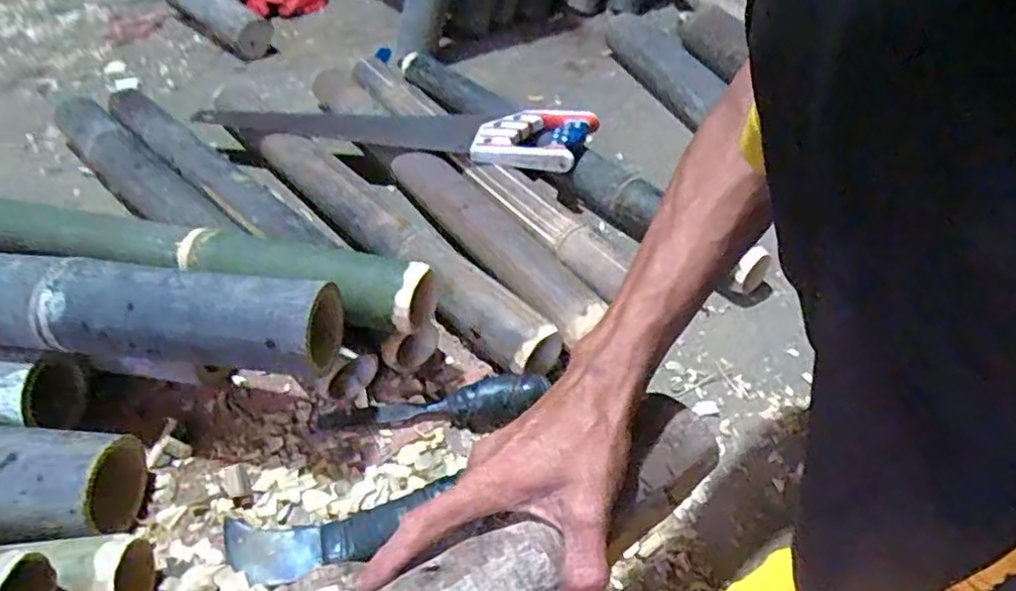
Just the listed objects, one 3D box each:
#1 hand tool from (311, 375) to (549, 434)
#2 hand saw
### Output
[{"bbox_3d":[-0.066,0.095,0.560,0.195,0.039,0.035,-4,43,-8],"label":"hand tool"},{"bbox_3d":[-0.157,-0.228,0.845,0.531,0.052,0.117,8,42,6],"label":"hand saw"}]

